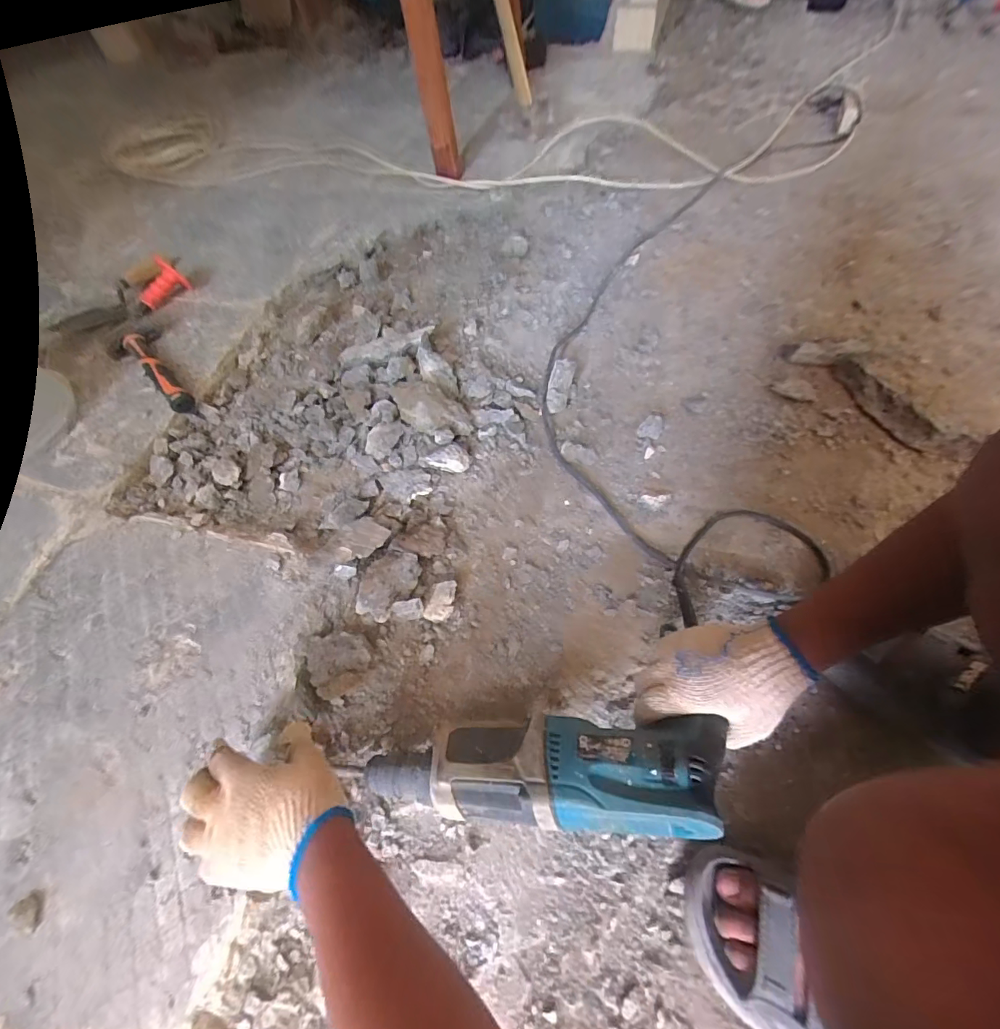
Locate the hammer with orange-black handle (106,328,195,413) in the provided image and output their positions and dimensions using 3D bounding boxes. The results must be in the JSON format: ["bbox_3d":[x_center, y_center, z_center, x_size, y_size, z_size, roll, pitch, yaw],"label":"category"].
[{"bbox_3d":[-0.638,-0.275,0.844,0.310,0.042,0.092,39,69,23],"label":"hammer with orange-black handle"}]

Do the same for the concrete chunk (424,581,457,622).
[{"bbox_3d":[-0.076,0.113,0.597,0.035,0.028,0.050,15,61,12],"label":"concrete chunk"}]

